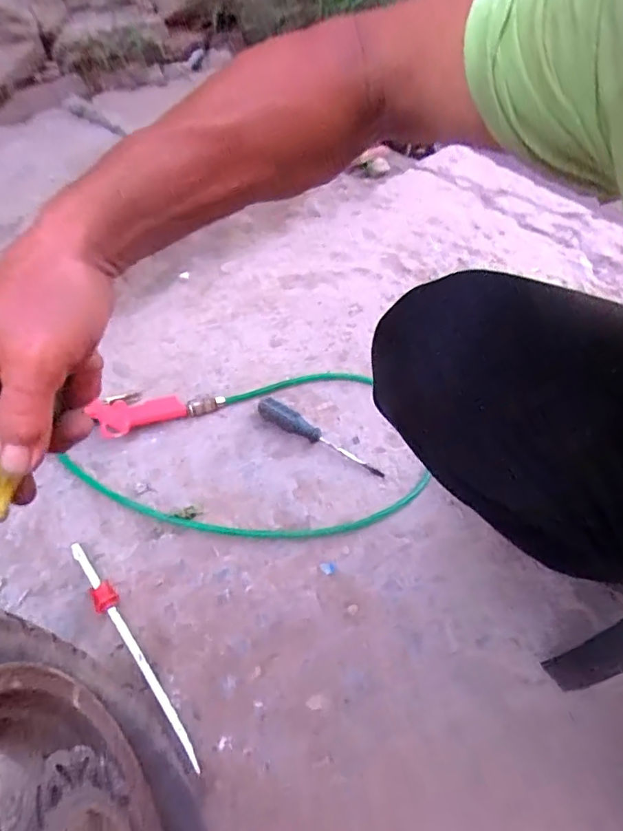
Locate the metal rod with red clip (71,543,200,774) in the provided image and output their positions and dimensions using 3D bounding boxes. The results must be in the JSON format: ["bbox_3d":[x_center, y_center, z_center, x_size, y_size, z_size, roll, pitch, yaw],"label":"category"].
[{"bbox_3d":[-0.183,0.232,0.510,0.021,0.027,0.256,-31,61,-25],"label":"metal rod with red clip"}]

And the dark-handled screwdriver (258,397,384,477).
[{"bbox_3d":[0.010,0.029,0.677,0.190,0.022,0.029,27,56,16],"label":"dark-handled screwdriver"}]

